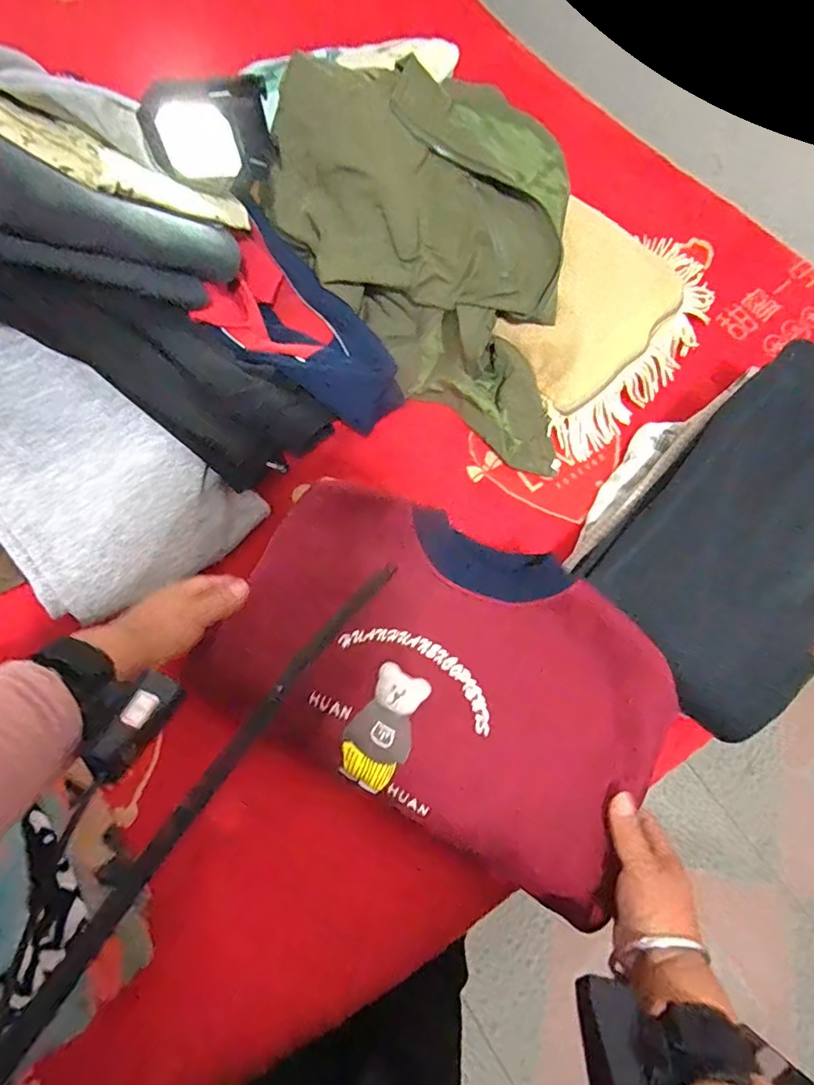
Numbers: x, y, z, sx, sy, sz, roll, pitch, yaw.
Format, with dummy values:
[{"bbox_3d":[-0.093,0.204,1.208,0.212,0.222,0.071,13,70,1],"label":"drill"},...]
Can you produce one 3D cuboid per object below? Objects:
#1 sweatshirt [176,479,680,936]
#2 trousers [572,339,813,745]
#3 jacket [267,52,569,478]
[{"bbox_3d":[0.027,0.113,0.459,0.380,0.071,0.240,27,73,9],"label":"sweatshirt"},{"bbox_3d":[0.326,-0.017,0.481,0.195,0.048,0.350,42,76,13],"label":"trousers"},{"bbox_3d":[0.068,-0.320,0.590,0.269,0.189,0.423,-42,76,-13],"label":"jacket"}]

